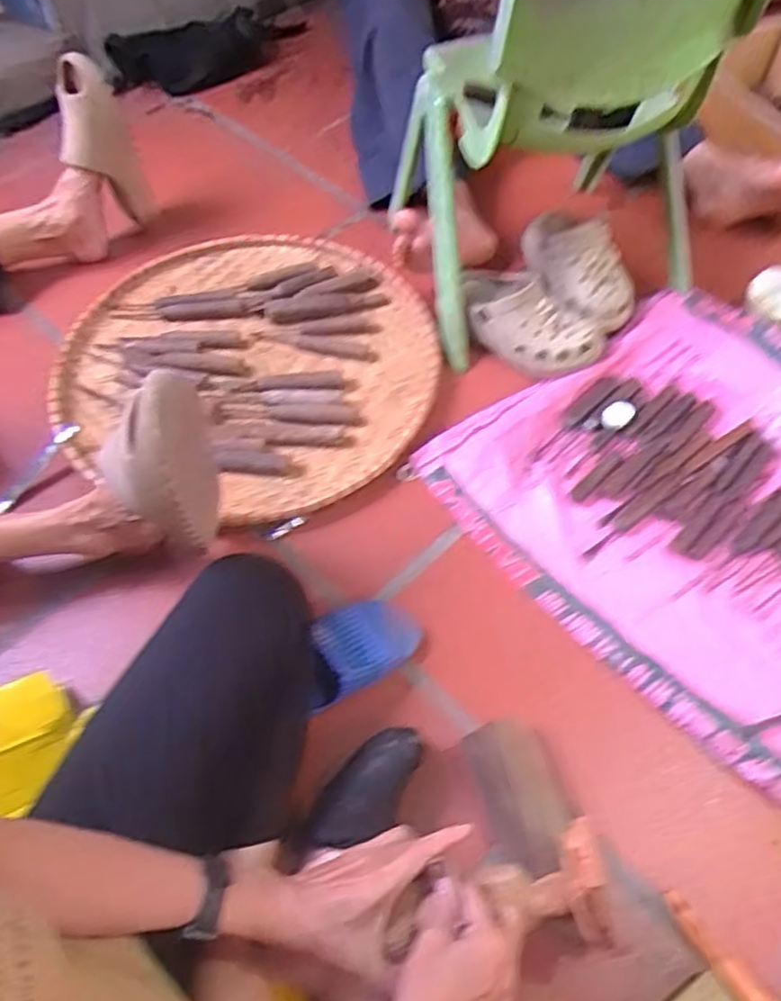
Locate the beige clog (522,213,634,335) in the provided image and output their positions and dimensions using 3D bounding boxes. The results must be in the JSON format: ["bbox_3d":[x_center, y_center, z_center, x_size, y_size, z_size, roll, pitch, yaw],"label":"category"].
[{"bbox_3d":[0.265,-0.342,1.023,0.101,0.089,0.228,-21,60,-13],"label":"beige clog"}]

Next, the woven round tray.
[{"bbox_3d":[-0.189,-0.197,0.970,0.493,0.031,0.499,0,57,0],"label":"woven round tray"}]

